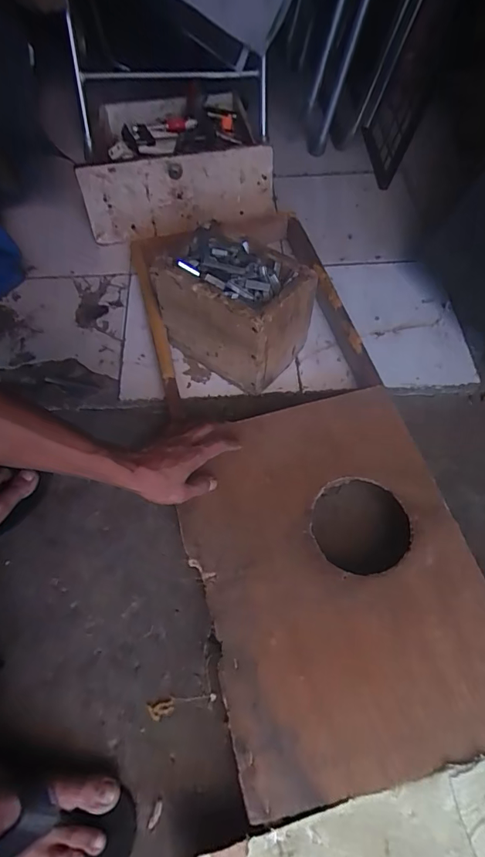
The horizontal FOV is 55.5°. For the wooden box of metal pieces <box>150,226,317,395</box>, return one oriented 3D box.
[{"bbox_3d":[-0.011,-0.180,0.713,0.192,0.185,0.139,32,65,18],"label":"wooden box of metal pieces"}]

